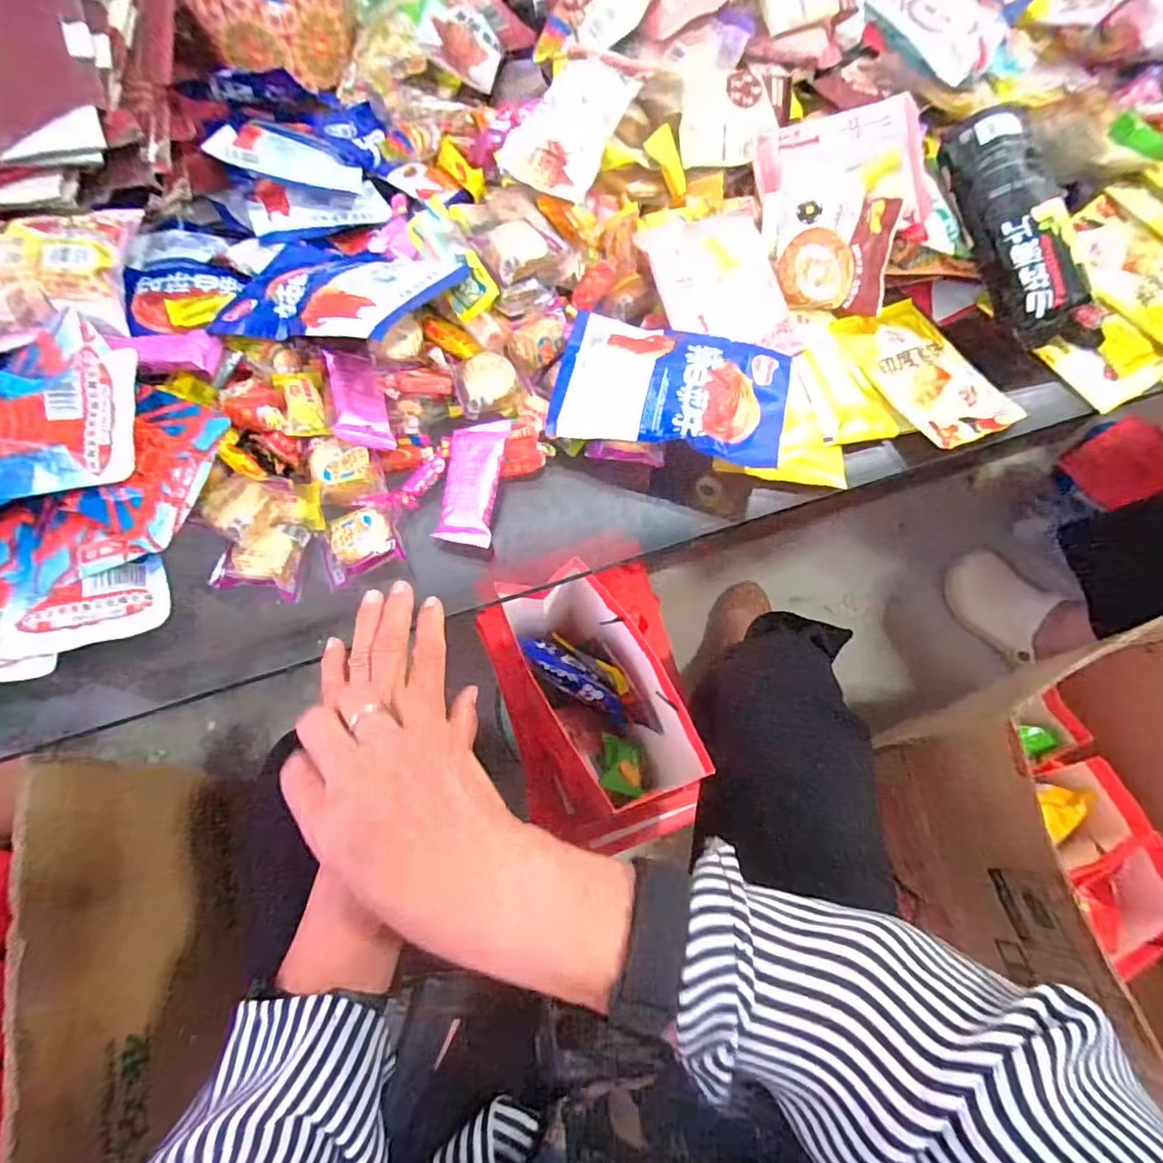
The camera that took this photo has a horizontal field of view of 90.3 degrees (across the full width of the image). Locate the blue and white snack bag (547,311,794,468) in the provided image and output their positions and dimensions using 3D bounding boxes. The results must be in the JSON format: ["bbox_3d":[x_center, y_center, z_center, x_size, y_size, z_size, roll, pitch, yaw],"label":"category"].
[{"bbox_3d":[0.071,-0.152,0.451,0.173,0.023,0.109,13,66,4],"label":"blue and white snack bag"}]

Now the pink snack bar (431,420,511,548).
[{"bbox_3d":[-0.081,-0.075,0.429,0.042,0.015,0.097,7,66,1],"label":"pink snack bar"}]

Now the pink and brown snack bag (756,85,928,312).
[{"bbox_3d":[0.228,-0.318,0.493,0.141,0.028,0.162,-15,91,2],"label":"pink and brown snack bag"}]

